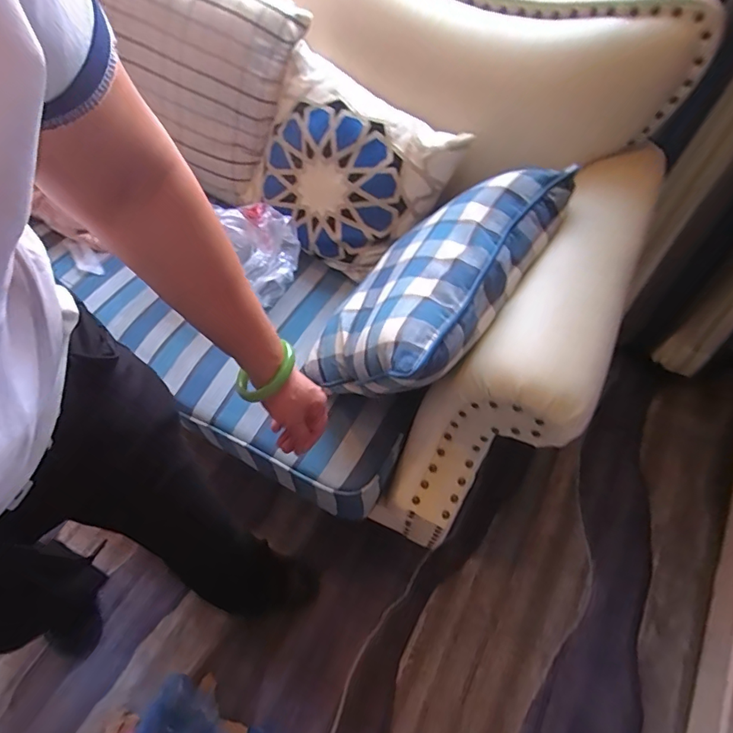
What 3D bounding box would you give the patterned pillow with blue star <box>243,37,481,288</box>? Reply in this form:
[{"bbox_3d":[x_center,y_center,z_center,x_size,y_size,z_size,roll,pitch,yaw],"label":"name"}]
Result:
[{"bbox_3d":[-0.057,-0.396,0.960,0.389,0.332,0.111,35,24,5],"label":"patterned pillow with blue star"}]

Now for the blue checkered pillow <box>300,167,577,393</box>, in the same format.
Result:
[{"bbox_3d":[0.109,-0.137,0.819,0.338,0.150,0.454,0,52,55],"label":"blue checkered pillow"}]

